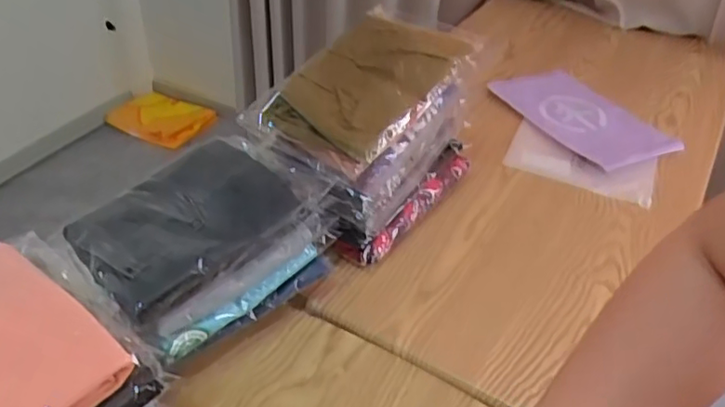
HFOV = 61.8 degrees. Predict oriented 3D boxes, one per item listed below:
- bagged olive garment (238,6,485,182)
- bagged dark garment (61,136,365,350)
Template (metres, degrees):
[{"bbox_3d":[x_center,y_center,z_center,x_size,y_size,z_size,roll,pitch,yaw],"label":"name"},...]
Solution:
[{"bbox_3d":[0.011,-0.153,0.786,0.173,0.089,0.291,28,46,26],"label":"bagged olive garment"},{"bbox_3d":[-0.173,0.024,0.679,0.175,0.077,0.278,33,48,30],"label":"bagged dark garment"}]

